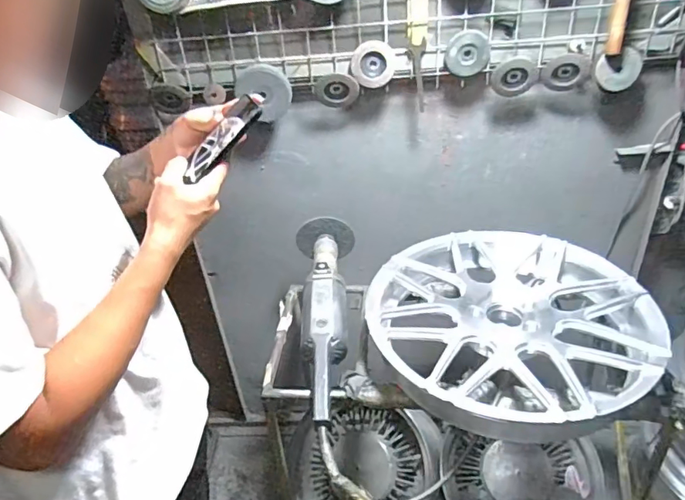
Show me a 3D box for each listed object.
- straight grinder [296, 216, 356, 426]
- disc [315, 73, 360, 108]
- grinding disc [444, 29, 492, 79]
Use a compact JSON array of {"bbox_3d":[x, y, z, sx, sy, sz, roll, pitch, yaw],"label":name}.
[{"bbox_3d":[-0.032,0.103,1.000,0.134,0.097,0.506,-5,31,1],"label":"straight grinder"},{"bbox_3d":[-0.011,-0.339,1.055,0.090,0.070,0.012,-2,31,5],"label":"disc"},{"bbox_3d":[0.253,-0.395,1.002,0.087,0.089,0.012,3,32,14],"label":"grinding disc"}]

